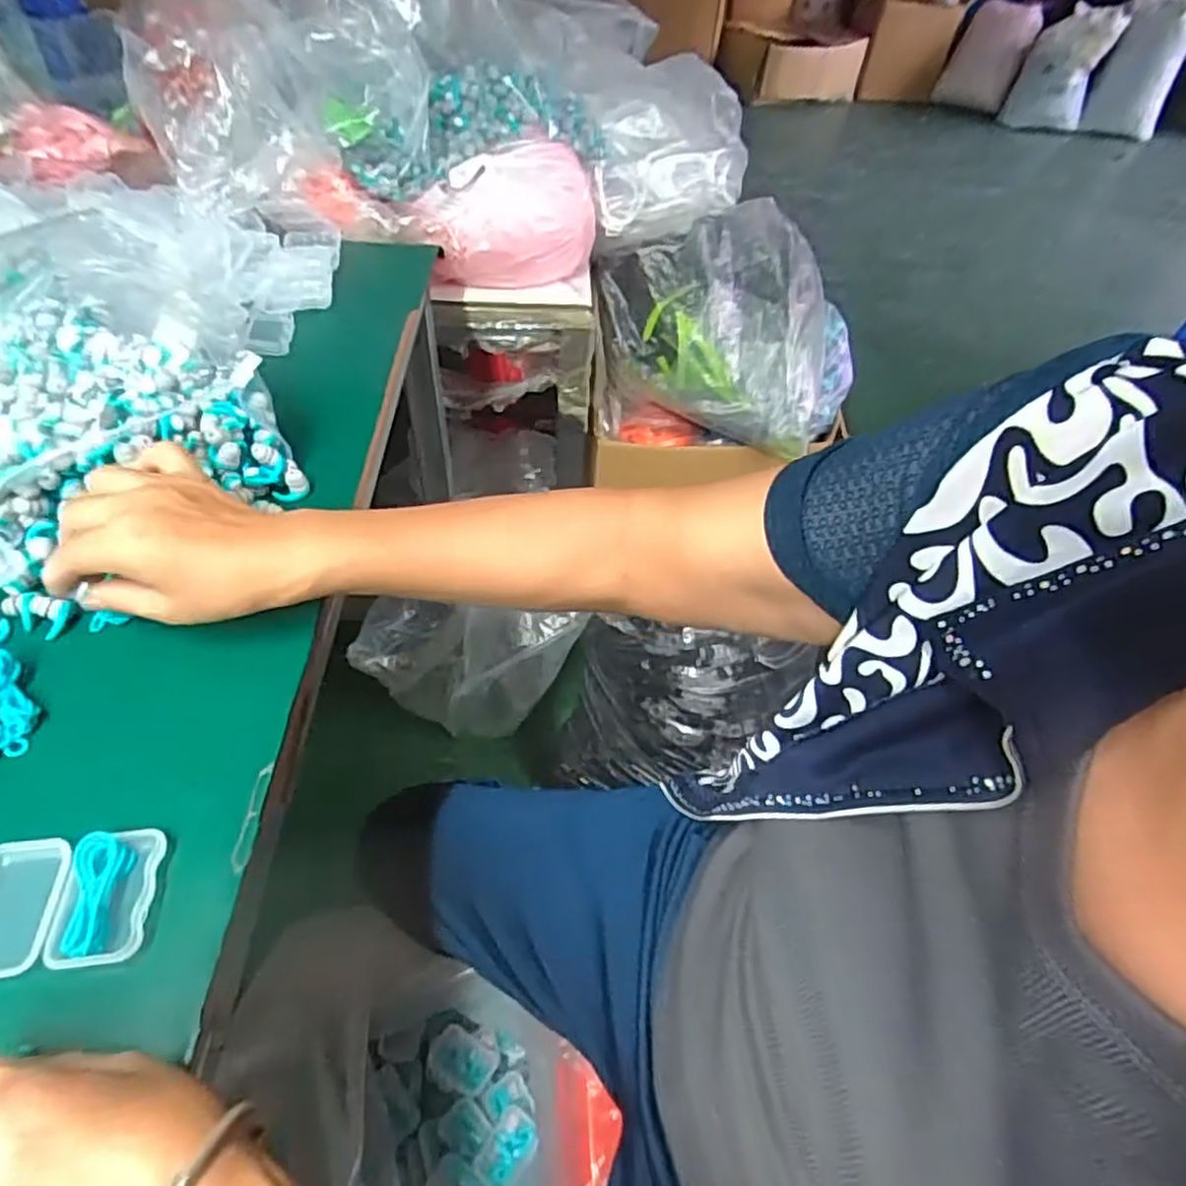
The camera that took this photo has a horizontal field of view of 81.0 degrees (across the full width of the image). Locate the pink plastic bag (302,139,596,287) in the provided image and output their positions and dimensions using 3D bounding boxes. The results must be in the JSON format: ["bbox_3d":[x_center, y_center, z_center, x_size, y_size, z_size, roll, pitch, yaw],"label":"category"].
[{"bbox_3d":[-0.152,-0.439,0.811,0.313,0.121,0.126,-3,49,-7],"label":"pink plastic bag"}]

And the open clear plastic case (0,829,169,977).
[{"bbox_3d":[-0.229,0.132,0.299,0.073,0.011,0.056,-4,50,-8],"label":"open clear plastic case"}]

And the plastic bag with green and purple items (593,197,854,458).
[{"bbox_3d":[0.195,-0.375,0.989,0.386,0.251,0.238,1,49,-4],"label":"plastic bag with green and purple items"}]

